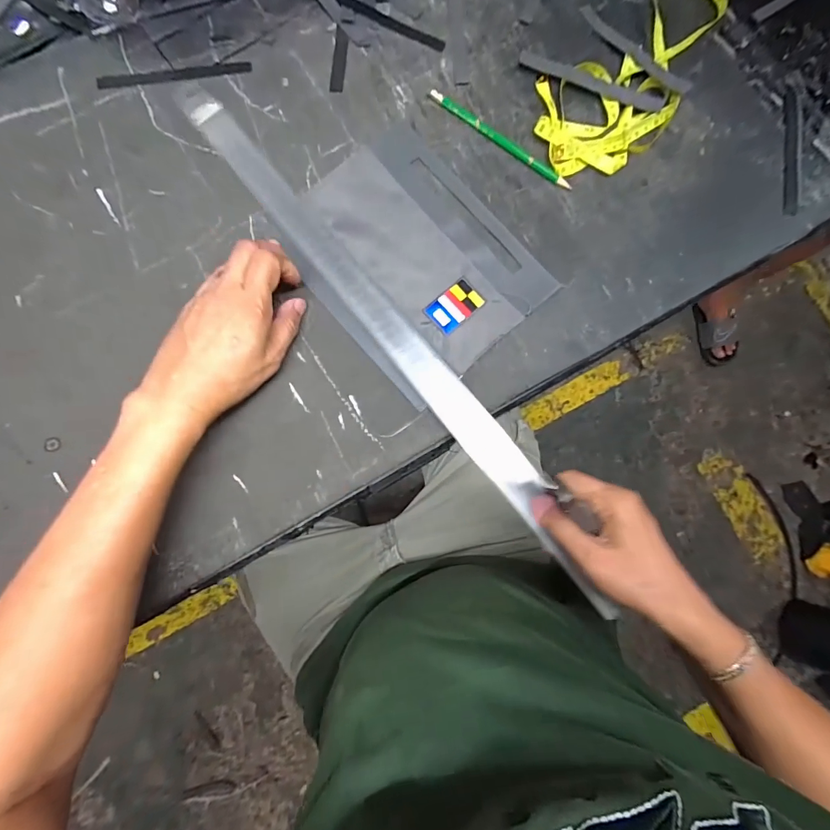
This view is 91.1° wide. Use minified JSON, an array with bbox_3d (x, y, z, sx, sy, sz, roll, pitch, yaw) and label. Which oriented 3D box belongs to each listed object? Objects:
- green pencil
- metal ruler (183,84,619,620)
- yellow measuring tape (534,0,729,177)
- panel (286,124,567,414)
[{"bbox_3d":[0.081,-0.264,0.388,0.158,0.010,0.011,38,82,4],"label":"green pencil"},{"bbox_3d":[-0.021,-0.078,0.356,0.035,0.009,0.580,-40,84,2],"label":"metal ruler"},{"bbox_3d":[0.224,-0.339,0.402,0.268,0.016,0.118,-41,85,-7],"label":"yellow measuring tape"},{"bbox_3d":[-0.004,-0.145,0.372,0.179,0.009,0.222,-42,85,-7],"label":"panel"}]

